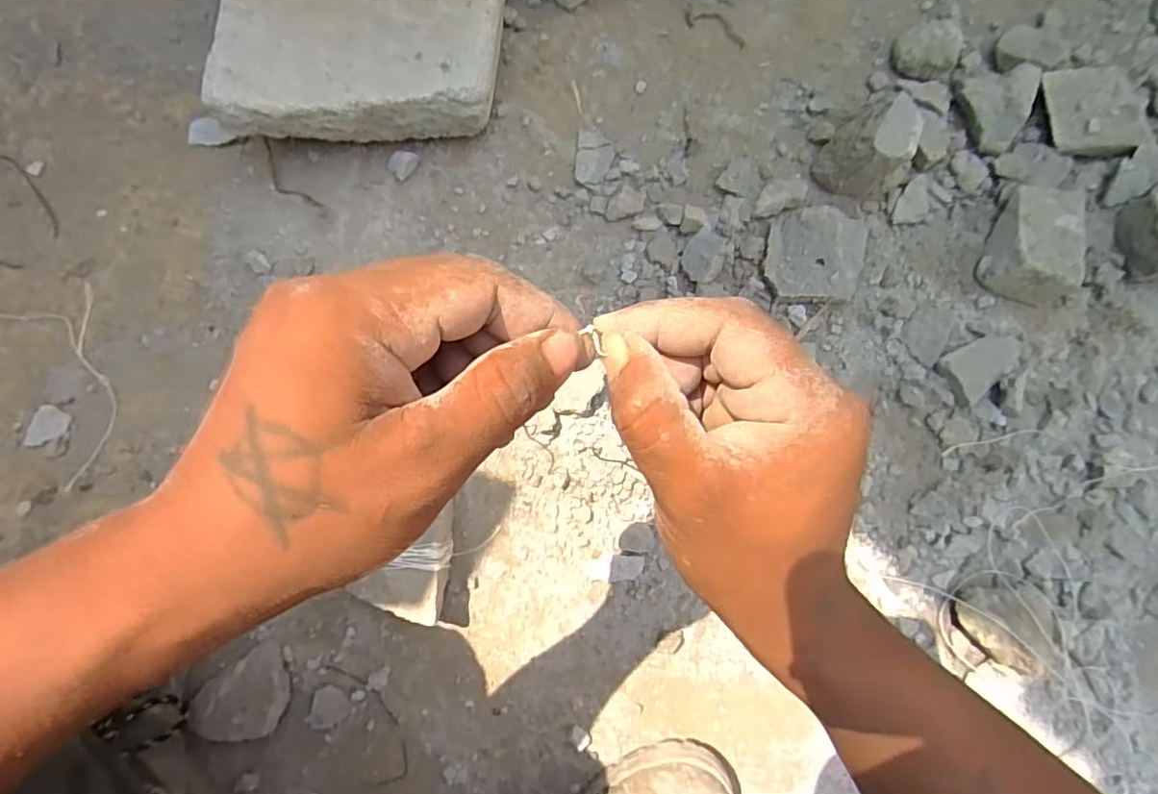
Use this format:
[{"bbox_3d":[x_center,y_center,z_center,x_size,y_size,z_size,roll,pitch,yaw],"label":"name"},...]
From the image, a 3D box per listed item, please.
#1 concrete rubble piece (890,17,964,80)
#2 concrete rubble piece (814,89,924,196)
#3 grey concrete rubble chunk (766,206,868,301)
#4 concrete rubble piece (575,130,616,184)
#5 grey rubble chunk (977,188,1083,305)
[{"bbox_3d":[0.330,-0.329,0.566,0.059,0.038,0.053,-13,87,-6],"label":"concrete rubble piece"},{"bbox_3d":[0.257,-0.214,0.522,0.069,0.075,0.065,0,85,-5],"label":"concrete rubble piece"},{"bbox_3d":[0.215,-0.123,0.529,0.094,0.034,0.077,6,85,-5],"label":"grey concrete rubble chunk"},{"bbox_3d":[0.014,-0.214,0.534,0.033,0.010,0.048,7,85,-5],"label":"concrete rubble piece"},{"bbox_3d":[0.427,-0.142,0.546,0.117,0.043,0.106,-6,86,-6],"label":"grey rubble chunk"}]

